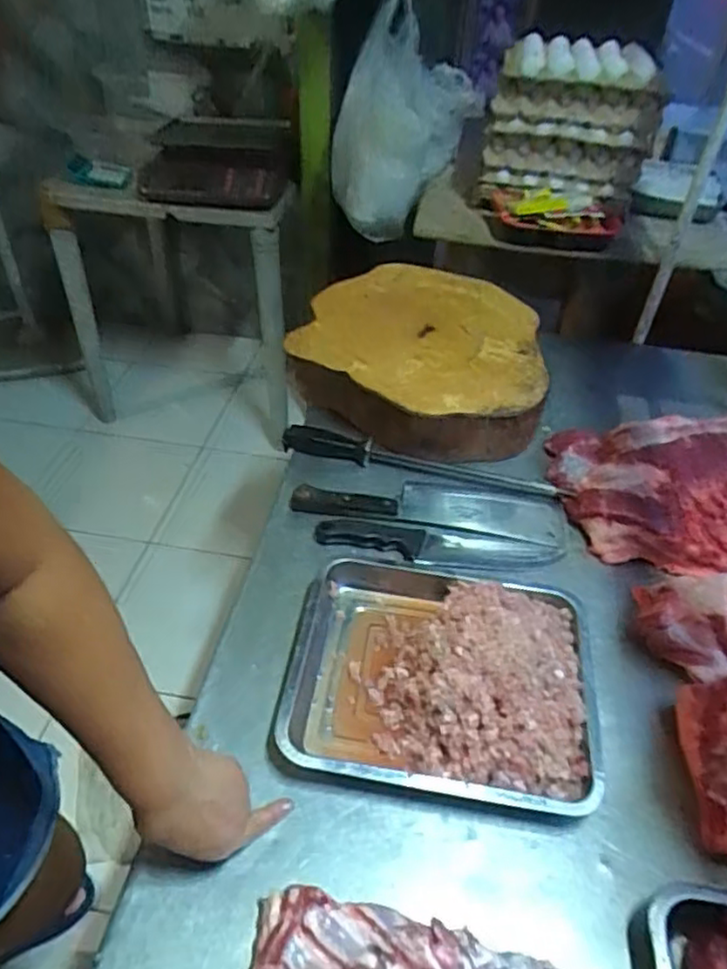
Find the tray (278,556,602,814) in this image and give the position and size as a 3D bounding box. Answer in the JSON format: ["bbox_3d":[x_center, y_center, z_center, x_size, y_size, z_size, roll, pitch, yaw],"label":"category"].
[{"bbox_3d":[0.081,0.180,0.675,0.303,0.067,0.245,7,43,5],"label":"tray"}]

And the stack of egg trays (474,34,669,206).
[{"bbox_3d":[0.410,-0.750,1.325,0.308,0.230,0.382,7,44,8],"label":"stack of egg trays"}]

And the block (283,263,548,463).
[{"bbox_3d":[0.093,-0.221,1.085,0.386,0.096,0.417,8,43,7],"label":"block"}]

